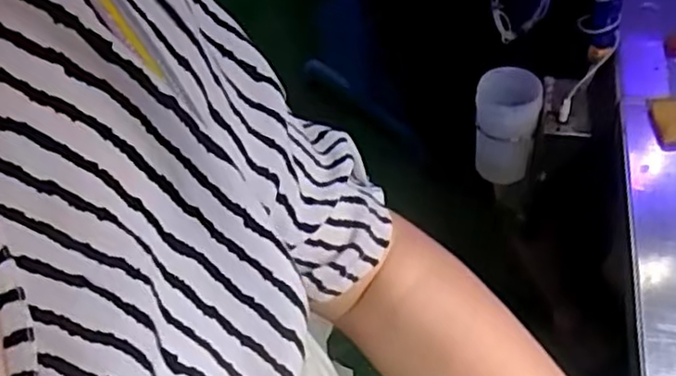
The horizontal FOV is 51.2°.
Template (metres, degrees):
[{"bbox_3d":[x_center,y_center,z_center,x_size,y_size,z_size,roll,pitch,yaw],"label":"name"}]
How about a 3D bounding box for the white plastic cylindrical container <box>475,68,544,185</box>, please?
[{"bbox_3d":[0.194,-0.069,0.821,0.068,0.127,0.073,-3,54,4],"label":"white plastic cylindrical container"}]

